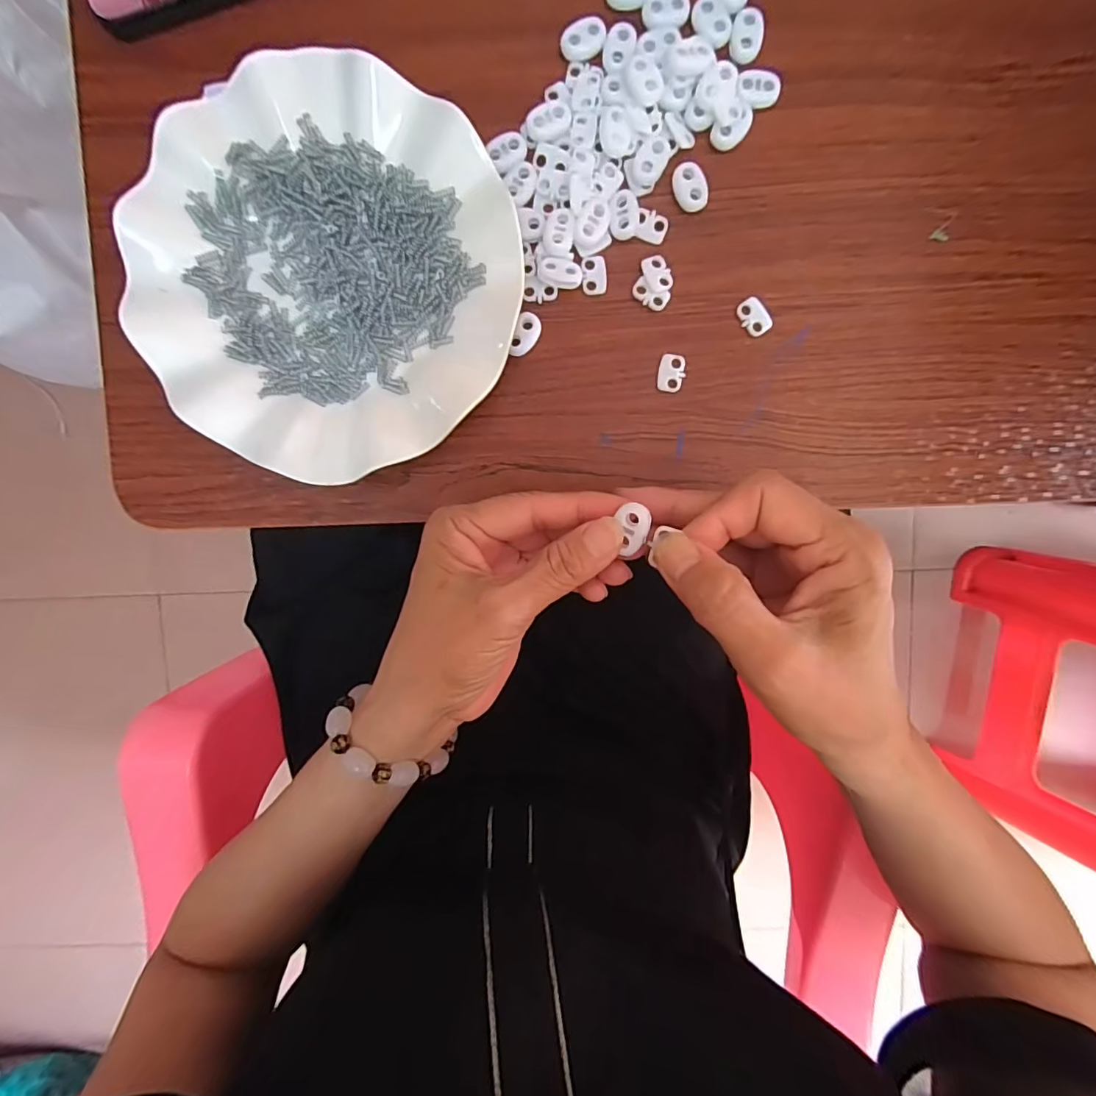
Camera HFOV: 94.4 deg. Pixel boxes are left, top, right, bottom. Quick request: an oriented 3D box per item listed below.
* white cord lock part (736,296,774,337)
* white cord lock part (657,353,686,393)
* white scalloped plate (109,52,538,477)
[{"bbox_3d":[0.106,-0.118,0.259,0.014,0.004,0.020,-44,93,4],"label":"white cord lock part"},{"bbox_3d":[0.064,-0.091,0.262,0.014,0.004,0.019,5,95,0],"label":"white cord lock part"},{"bbox_3d":[-0.106,-0.130,0.249,0.181,0.024,0.179,0,95,0],"label":"white scalloped plate"}]

